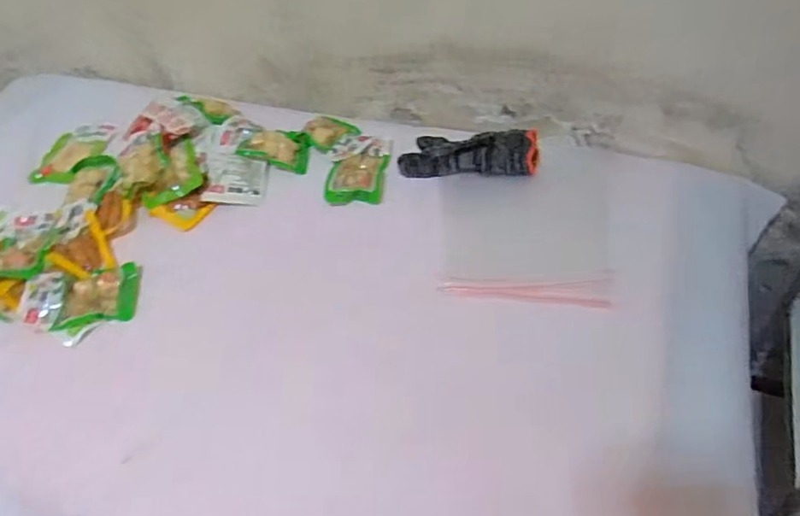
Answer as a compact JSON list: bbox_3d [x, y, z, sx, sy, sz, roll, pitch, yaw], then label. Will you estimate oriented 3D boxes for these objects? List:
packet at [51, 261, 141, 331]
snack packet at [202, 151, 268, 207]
[{"bbox_3d":[-0.338,0.040,0.643,0.079,0.018,0.073,-13,48,0],"label":"packet"},{"bbox_3d":[-0.218,-0.105,0.751,0.080,0.021,0.075,0,52,6],"label":"snack packet"}]

